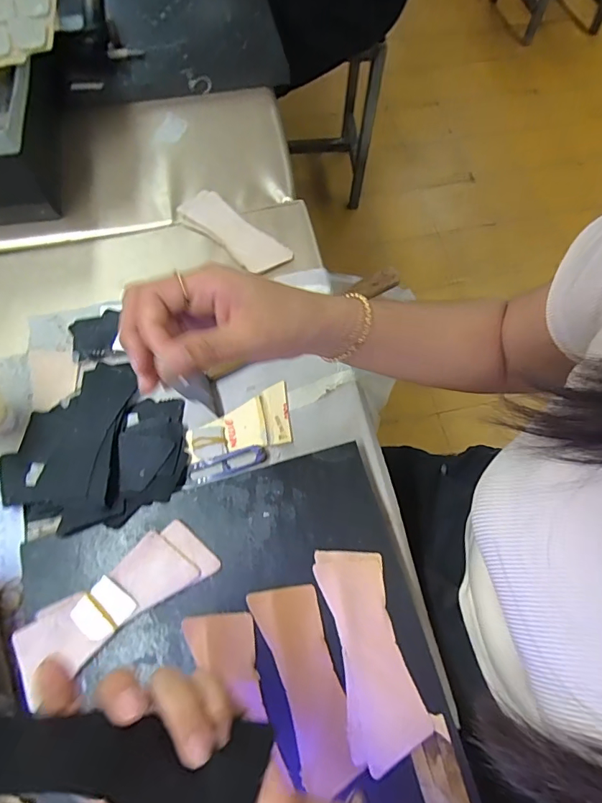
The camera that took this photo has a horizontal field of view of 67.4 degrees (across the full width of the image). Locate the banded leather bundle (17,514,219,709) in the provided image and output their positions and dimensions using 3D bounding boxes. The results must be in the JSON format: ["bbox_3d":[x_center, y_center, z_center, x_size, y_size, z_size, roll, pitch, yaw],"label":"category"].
[{"bbox_3d":[-0.147,0.160,0.361,0.156,0.012,0.053,-35,71,-15],"label":"banded leather bundle"}]

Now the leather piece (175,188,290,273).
[{"bbox_3d":[-0.080,-0.199,0.527,0.148,0.009,0.052,40,71,15],"label":"leather piece"}]

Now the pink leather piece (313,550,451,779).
[{"bbox_3d":[0.059,0.195,0.358,0.068,0.004,0.151,-9,70,-9],"label":"pink leather piece"}]

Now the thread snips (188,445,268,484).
[{"bbox_3d":[-0.071,0.059,0.427,0.077,0.008,0.021,-15,67,-8],"label":"thread snips"}]

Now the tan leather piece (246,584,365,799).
[{"bbox_3d":[0.003,0.217,0.353,0.051,0.011,0.139,-15,71,-8],"label":"tan leather piece"}]

